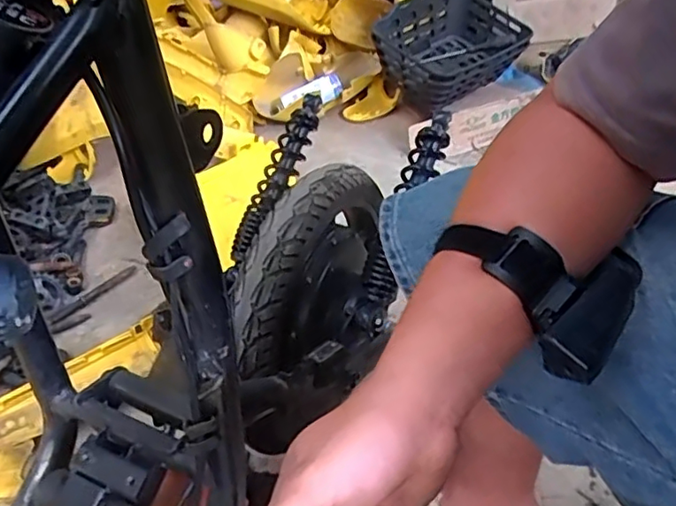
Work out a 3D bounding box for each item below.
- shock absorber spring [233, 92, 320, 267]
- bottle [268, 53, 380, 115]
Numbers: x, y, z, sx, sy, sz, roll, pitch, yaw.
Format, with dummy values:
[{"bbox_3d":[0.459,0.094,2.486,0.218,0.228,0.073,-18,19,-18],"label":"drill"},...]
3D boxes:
[{"bbox_3d":[-0.082,-0.106,0.798,0.040,0.040,0.260,18,70,19],"label":"shock absorber spring"},{"bbox_3d":[-0.017,-0.428,1.521,0.329,0.069,0.085,-27,48,-25],"label":"bottle"}]

